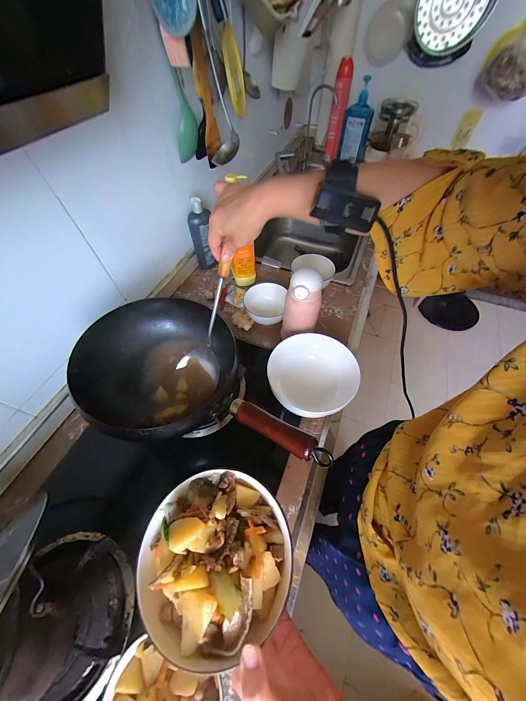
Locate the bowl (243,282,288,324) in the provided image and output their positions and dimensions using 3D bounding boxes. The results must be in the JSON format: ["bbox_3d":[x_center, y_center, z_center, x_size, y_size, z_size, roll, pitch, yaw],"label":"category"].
[{"bbox_3d":[0.001,-0.121,0.680,0.113,0.064,0.111,0,58,0],"label":"bowl"}]

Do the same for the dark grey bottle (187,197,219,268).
[{"bbox_3d":[-0.179,-0.335,0.738,0.062,0.194,0.053,-15,59,-9],"label":"dark grey bottle"}]

